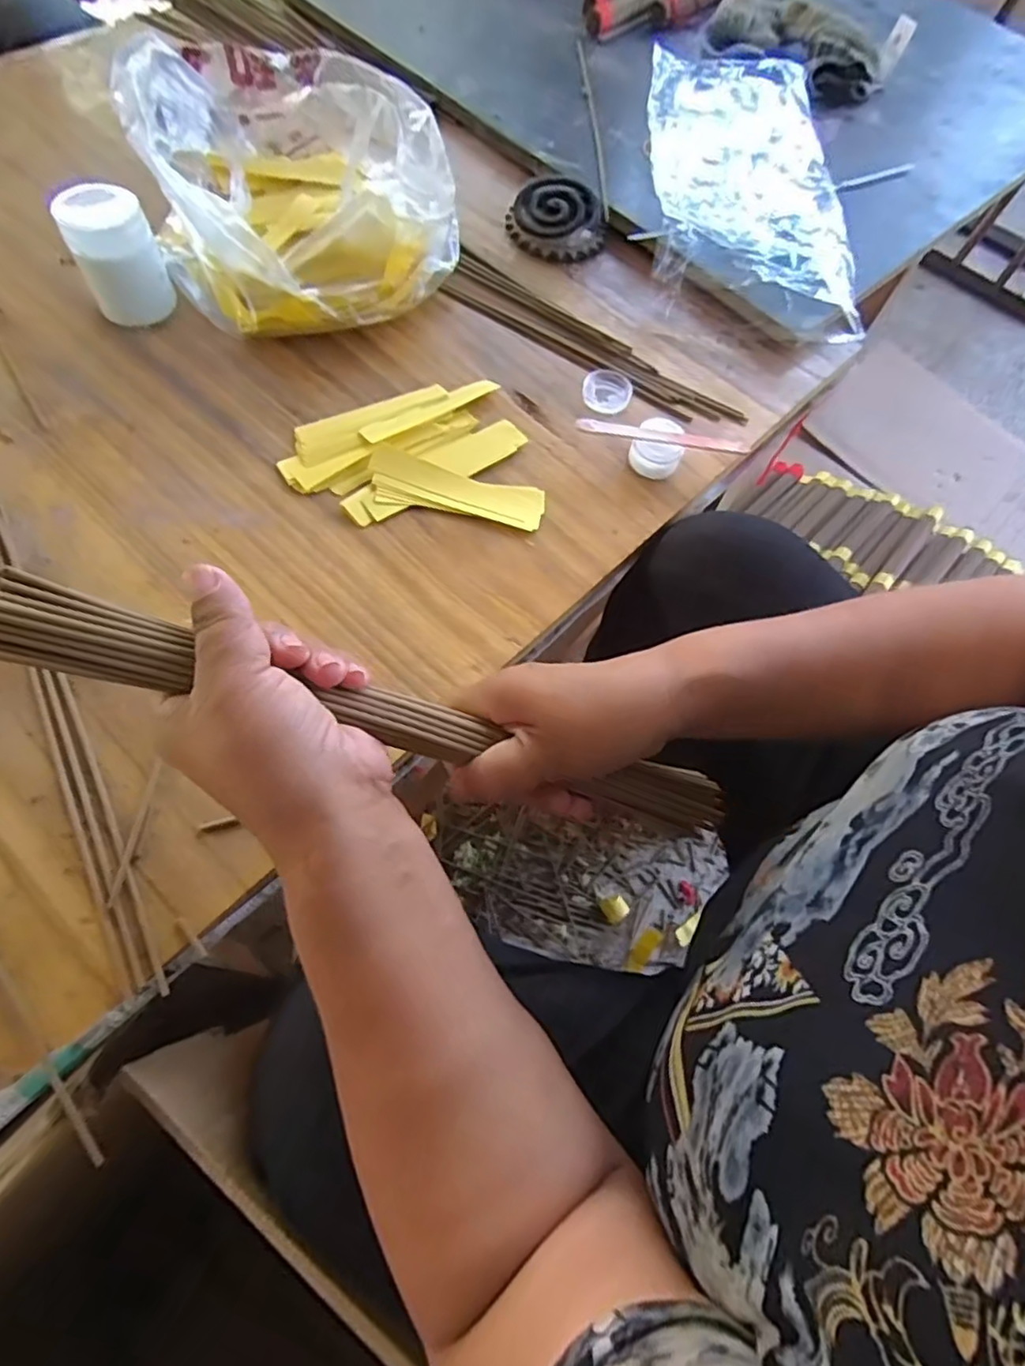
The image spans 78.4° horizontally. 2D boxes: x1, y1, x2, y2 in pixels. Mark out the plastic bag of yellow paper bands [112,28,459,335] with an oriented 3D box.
[{"bbox_3d":[-0.160,-0.386,0.474,0.219,0.102,0.244,-23,71,-16],"label":"plastic bag of yellow paper bands"}]

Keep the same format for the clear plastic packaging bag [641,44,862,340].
[{"bbox_3d":[0.208,-0.462,0.575,0.170,0.045,0.376,6,66,-3],"label":"clear plastic packaging bag"}]

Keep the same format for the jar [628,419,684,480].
[{"bbox_3d":[0.105,-0.170,0.455,0.036,0.028,0.031,18,66,2],"label":"jar"}]

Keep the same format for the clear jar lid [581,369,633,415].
[{"bbox_3d":[0.074,-0.228,0.486,0.035,0.006,0.042,27,67,6],"label":"clear jar lid"}]

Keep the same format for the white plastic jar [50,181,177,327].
[{"bbox_3d":[-0.280,-0.303,0.449,0.057,0.071,0.052,-23,71,-16],"label":"white plastic jar"}]

